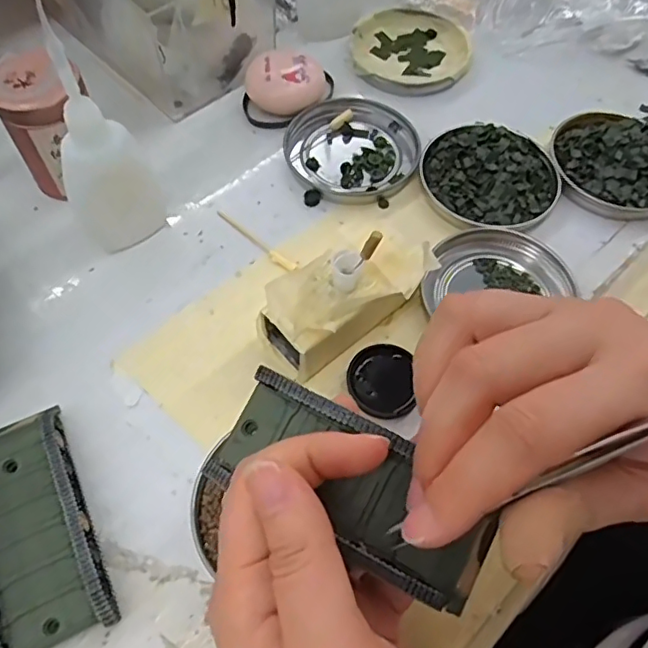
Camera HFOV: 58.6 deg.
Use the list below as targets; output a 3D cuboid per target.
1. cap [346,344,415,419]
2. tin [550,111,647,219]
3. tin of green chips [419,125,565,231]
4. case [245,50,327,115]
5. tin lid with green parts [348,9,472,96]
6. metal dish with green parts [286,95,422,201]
[{"bbox_3d":[0.027,0.027,0.274,0.031,0.005,0.034,1,60,-1],"label":"cap"},{"bbox_3d":[0.172,-0.096,0.339,0.078,0.016,0.071,1,60,-1],"label":"tin"},{"bbox_3d":[0.094,-0.085,0.332,0.077,0.014,0.072,1,60,-1],"label":"tin of green chips"},{"bbox_3d":[-0.024,-0.149,0.360,0.048,0.022,0.038,11,60,5],"label":"case"},{"bbox_3d":[0.058,-0.184,0.393,0.078,0.012,0.076,1,60,-1],"label":"tin lid with green parts"},{"bbox_3d":[0.017,-0.106,0.346,0.073,0.010,0.077,1,60,-1],"label":"metal dish with green parts"}]

